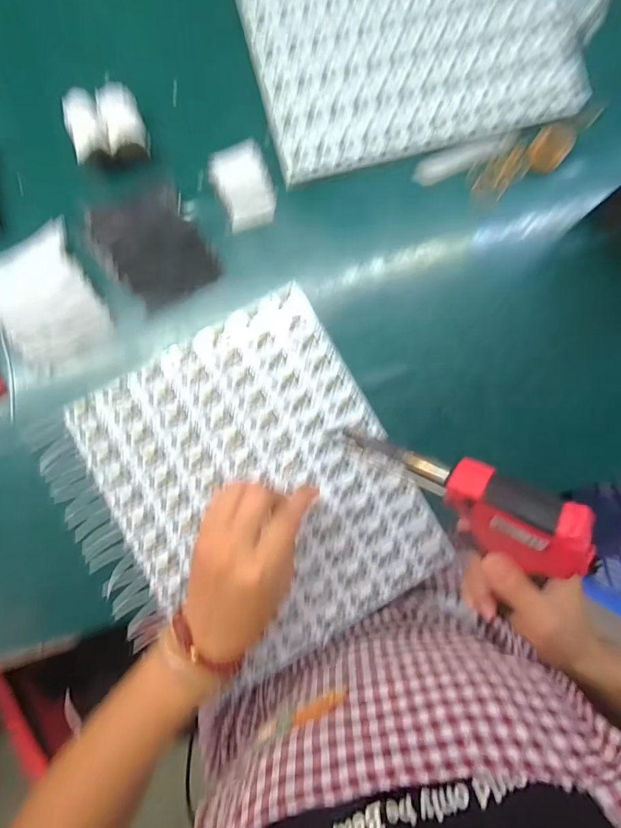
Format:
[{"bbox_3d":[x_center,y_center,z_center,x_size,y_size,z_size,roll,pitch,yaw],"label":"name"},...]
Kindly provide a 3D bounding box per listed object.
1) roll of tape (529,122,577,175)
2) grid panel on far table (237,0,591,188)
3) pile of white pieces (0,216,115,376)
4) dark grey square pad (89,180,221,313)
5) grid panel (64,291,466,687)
[{"bbox_3d":[0.229,-0.254,0.390,0.035,0.016,0.044,37,87,0],"label":"roll of tape"},{"bbox_3d":[0.093,-0.377,0.391,0.300,0.009,0.246,-14,88,-2],"label":"grid panel on far table"},{"bbox_3d":[-0.243,-0.104,0.371,0.088,0.014,0.127,-30,89,-2],"label":"pile of white pieces"},{"bbox_3d":[-0.147,-0.156,0.378,0.087,0.008,0.110,-33,89,-2],"label":"dark grey square pad"},{"bbox_3d":[-0.043,0.063,0.370,0.243,0.016,0.294,-32,89,-2],"label":"grid panel"}]

